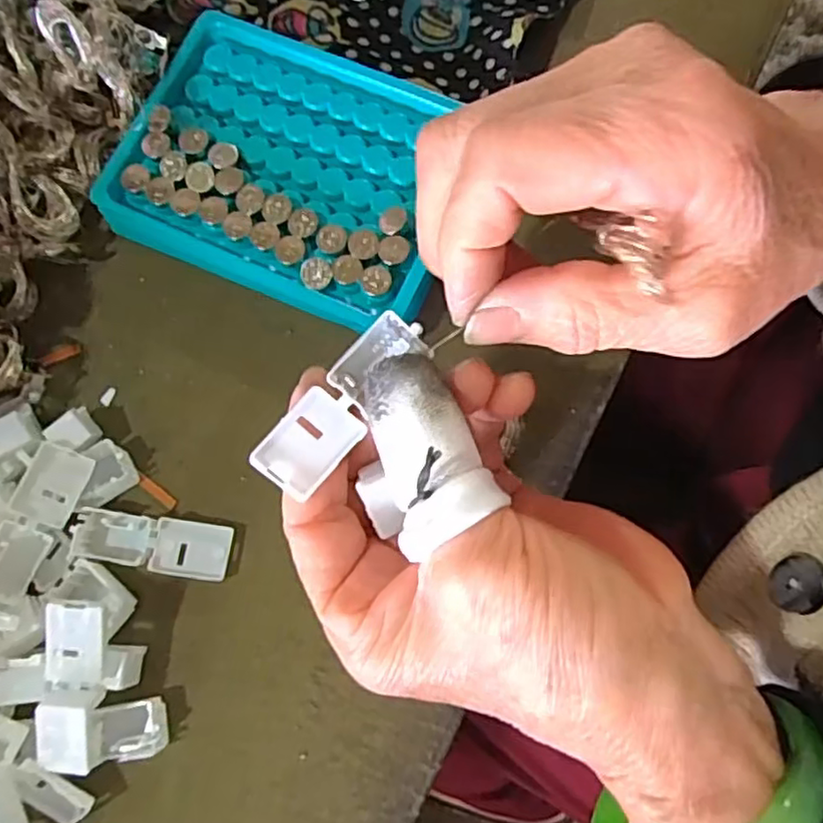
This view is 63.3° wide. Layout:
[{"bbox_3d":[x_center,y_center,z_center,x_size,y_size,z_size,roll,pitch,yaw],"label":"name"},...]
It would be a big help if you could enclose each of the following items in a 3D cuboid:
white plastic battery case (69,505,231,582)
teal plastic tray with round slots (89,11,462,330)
[{"bbox_3d":[-0.095,0.048,0.245,0.056,0.006,0.020,8,77,5],"label":"white plastic battery case"},{"bbox_3d":[-0.046,-0.095,0.260,0.130,0.022,0.097,24,79,8],"label":"teal plastic tray with round slots"}]

